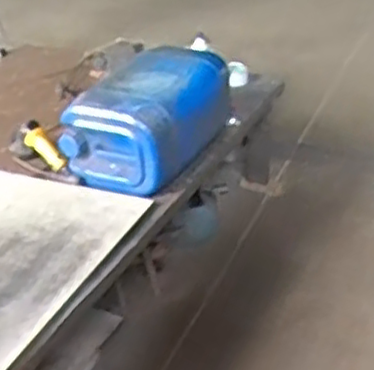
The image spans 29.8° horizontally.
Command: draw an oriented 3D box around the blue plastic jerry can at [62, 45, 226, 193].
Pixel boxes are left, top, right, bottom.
[{"bbox_3d":[-0.096,-0.195,1.878,0.292,0.229,0.456,12,35,23],"label":"blue plastic jerry can"}]

